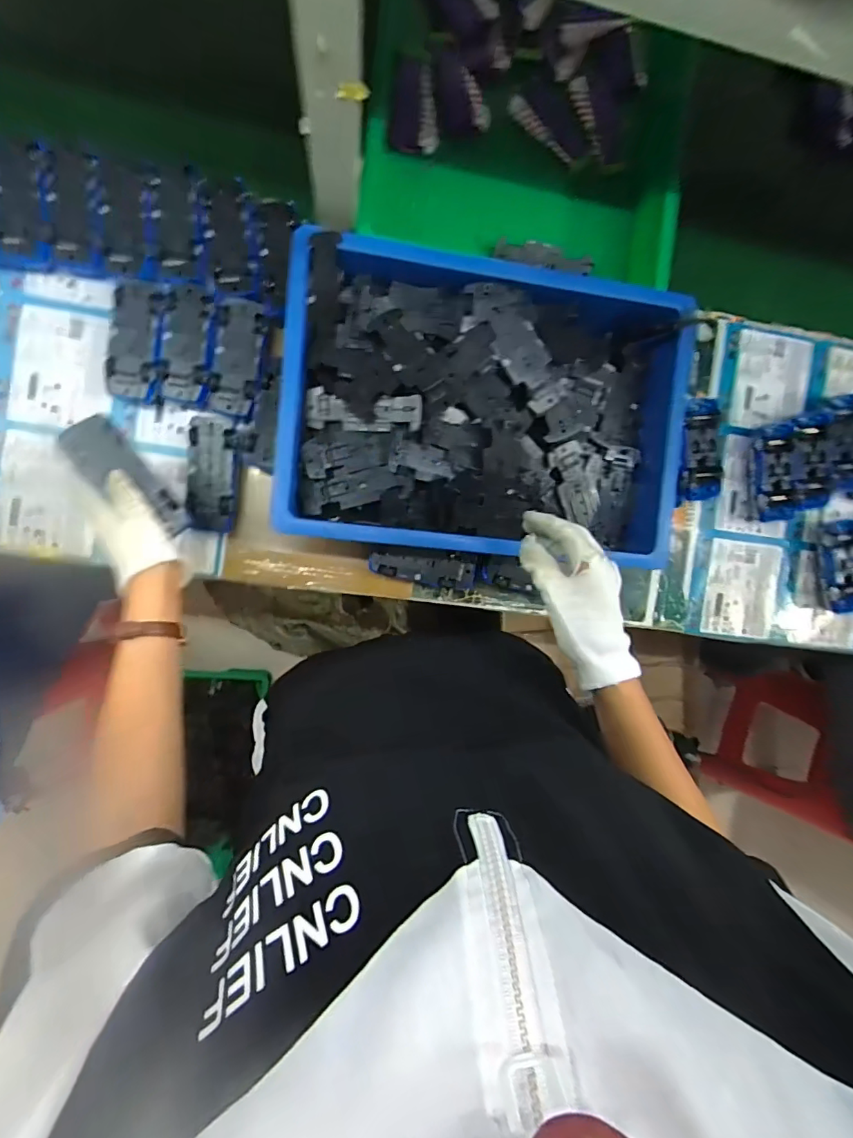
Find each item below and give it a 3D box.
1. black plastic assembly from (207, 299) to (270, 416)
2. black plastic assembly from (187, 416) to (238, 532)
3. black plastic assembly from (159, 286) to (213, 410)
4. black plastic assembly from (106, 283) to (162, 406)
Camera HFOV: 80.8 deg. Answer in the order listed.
[{"bbox_3d":[-0.212,-0.237,0.564,0.054,0.016,0.122,8,90,-8],"label":"black plastic assembly"},{"bbox_3d":[-0.244,-0.108,0.573,0.054,0.024,0.125,7,90,-8],"label":"black plastic assembly"},{"bbox_3d":[-0.269,-0.248,0.558,0.048,0.013,0.121,6,90,-8],"label":"black plastic assembly"},{"bbox_3d":[-0.320,-0.248,0.550,0.047,0.016,0.119,9,90,-8],"label":"black plastic assembly"}]

